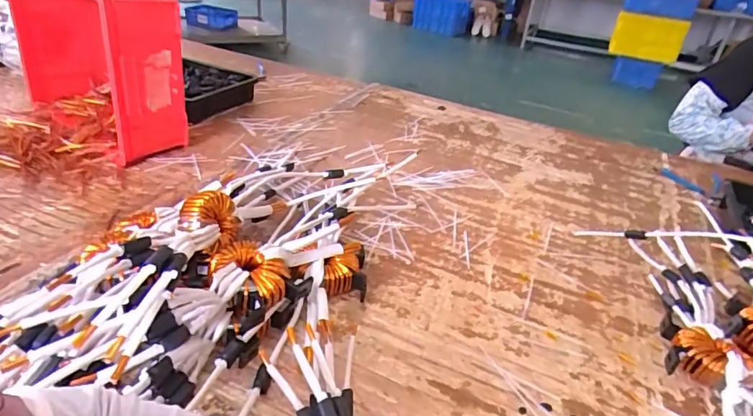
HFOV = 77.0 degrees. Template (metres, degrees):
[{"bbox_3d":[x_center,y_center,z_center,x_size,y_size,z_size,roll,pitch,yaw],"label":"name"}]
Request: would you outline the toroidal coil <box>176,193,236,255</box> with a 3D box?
[{"bbox_3d":[-0.202,0.016,0.586,0.047,0.062,0.074,28,37,31],"label":"toroidal coil"}]

